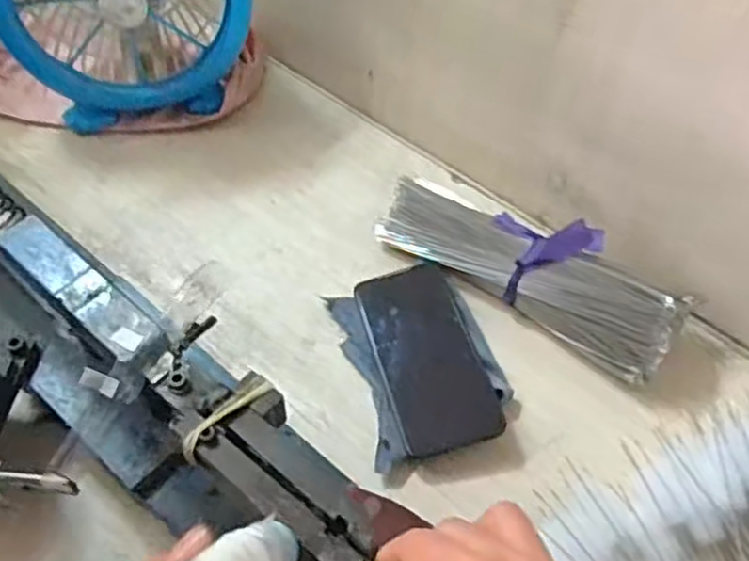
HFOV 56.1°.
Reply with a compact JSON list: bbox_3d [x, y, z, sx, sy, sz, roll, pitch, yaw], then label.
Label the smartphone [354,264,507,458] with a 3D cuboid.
[{"bbox_3d":[0.040,0.057,0.552,0.077,0.009,0.154,-20,59,0],"label":"smartphone"}]

